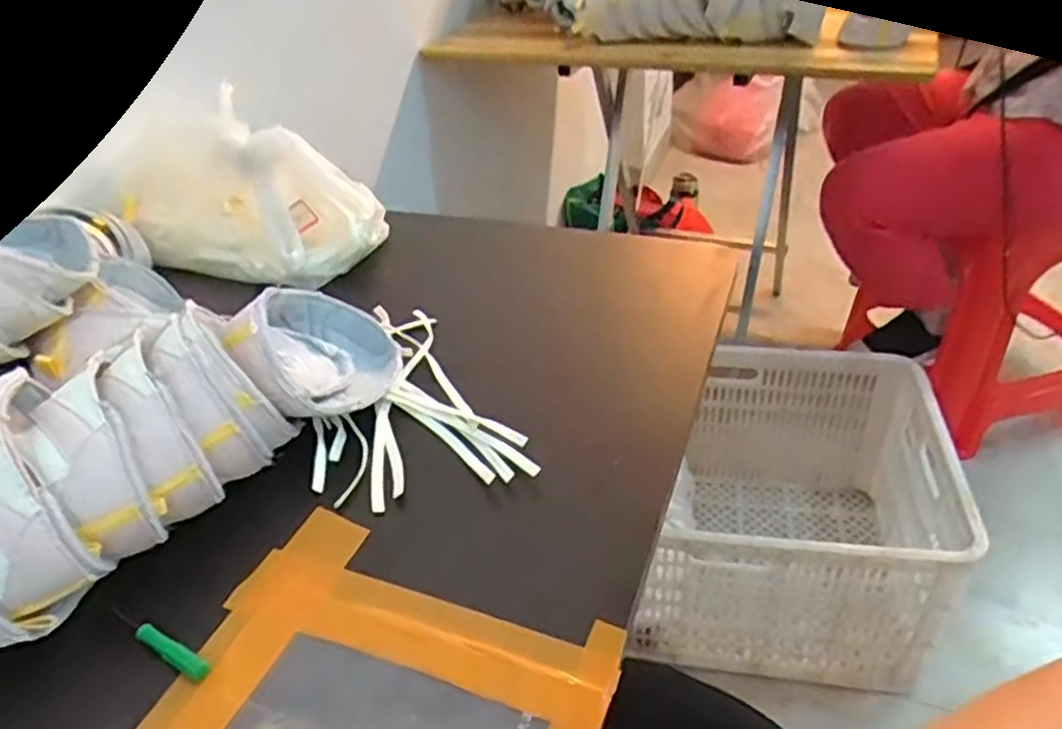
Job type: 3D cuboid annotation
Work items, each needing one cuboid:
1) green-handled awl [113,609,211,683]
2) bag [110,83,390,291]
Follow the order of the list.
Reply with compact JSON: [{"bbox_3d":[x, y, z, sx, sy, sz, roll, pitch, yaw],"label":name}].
[{"bbox_3d":[-0.192,0.143,0.377,0.068,0.011,0.010,16,43,26],"label":"green-handled awl"},{"bbox_3d":[-0.266,-0.158,0.689,0.237,0.103,0.133,16,43,27],"label":"bag"}]

